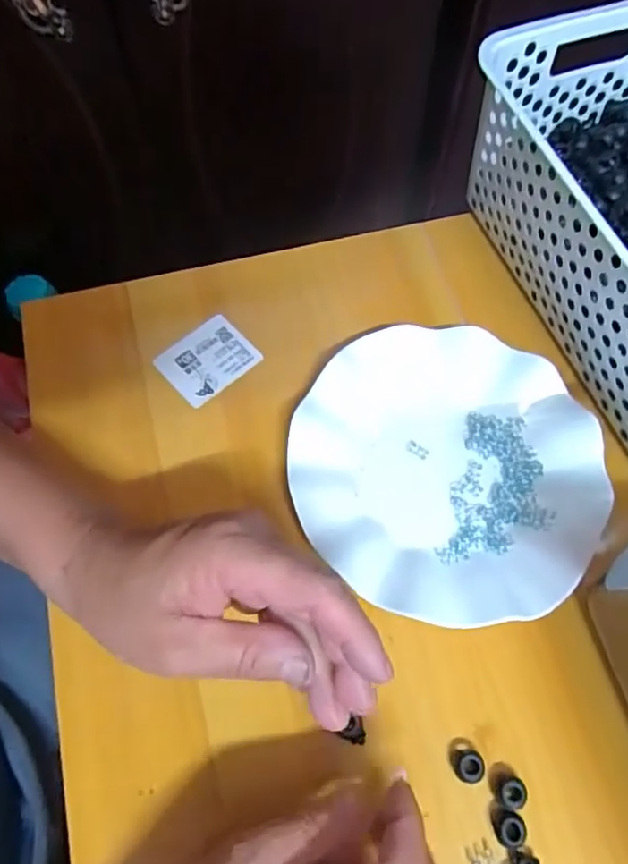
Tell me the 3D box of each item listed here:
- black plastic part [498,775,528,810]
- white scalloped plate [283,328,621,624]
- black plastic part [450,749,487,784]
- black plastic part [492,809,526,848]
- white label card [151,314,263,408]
[{"bbox_3d":[0.099,0.181,0.312,0.013,0.007,0.014,7,65,2],"label":"black plastic part"},{"bbox_3d":[0.078,0.021,0.376,0.177,0.025,0.179,1,65,-1],"label":"white scalloped plate"},{"bbox_3d":[0.079,0.170,0.317,0.014,0.011,0.015,-7,66,-5],"label":"black plastic part"},{"bbox_3d":[0.096,0.195,0.306,0.015,0.007,0.015,5,65,1],"label":"black plastic part"},{"bbox_3d":[-0.072,-0.049,0.425,0.059,0.006,0.048,-41,76,-15],"label":"white label card"}]

